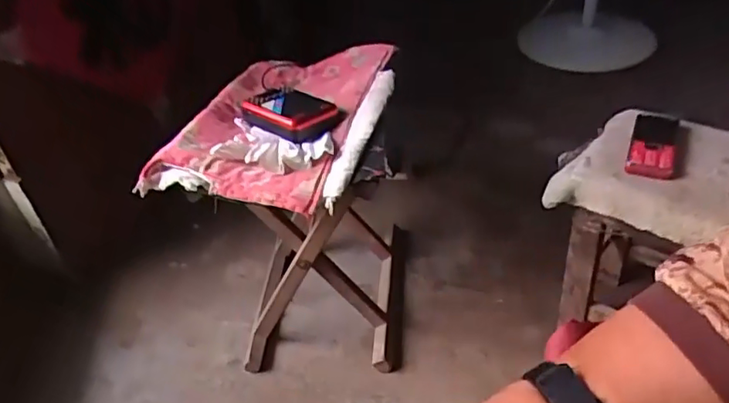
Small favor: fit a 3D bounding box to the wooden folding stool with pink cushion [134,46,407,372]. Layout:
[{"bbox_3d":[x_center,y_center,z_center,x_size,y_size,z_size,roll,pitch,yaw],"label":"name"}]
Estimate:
[{"bbox_3d":[-0.089,0.025,0.913,0.278,0.403,0.339,1,39,9],"label":"wooden folding stool with pink cushion"}]

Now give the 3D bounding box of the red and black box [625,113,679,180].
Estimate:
[{"bbox_3d":[0.360,-0.072,0.738,0.052,0.033,0.101,11,42,21],"label":"red and black box"}]

